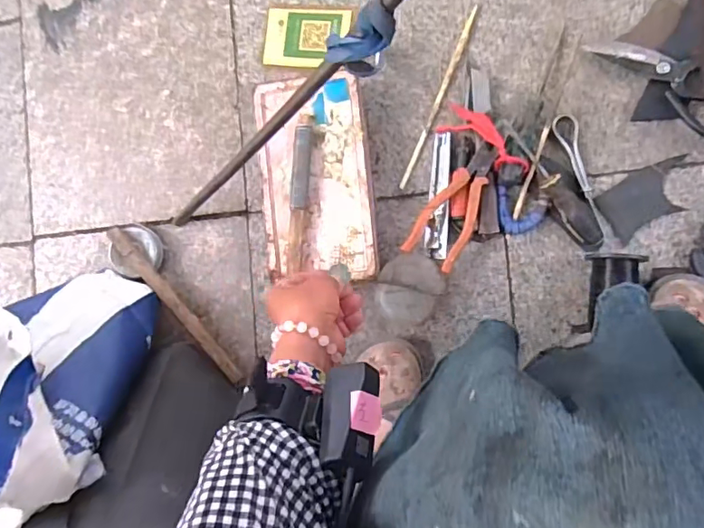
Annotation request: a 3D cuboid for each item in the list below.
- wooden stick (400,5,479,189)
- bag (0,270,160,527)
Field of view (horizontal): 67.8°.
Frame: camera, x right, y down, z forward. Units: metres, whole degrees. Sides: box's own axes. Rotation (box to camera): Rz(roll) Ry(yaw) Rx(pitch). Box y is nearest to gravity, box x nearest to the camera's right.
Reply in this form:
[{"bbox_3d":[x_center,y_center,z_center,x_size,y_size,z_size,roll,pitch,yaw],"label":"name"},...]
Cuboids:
[{"bbox_3d":[0.098,-0.185,0.587,0.008,0.005,0.213,23,91,9],"label":"wooden stick"},{"bbox_3d":[-0.324,0.121,0.496,0.204,0.230,0.213,-11,85,8],"label":"bag"}]

